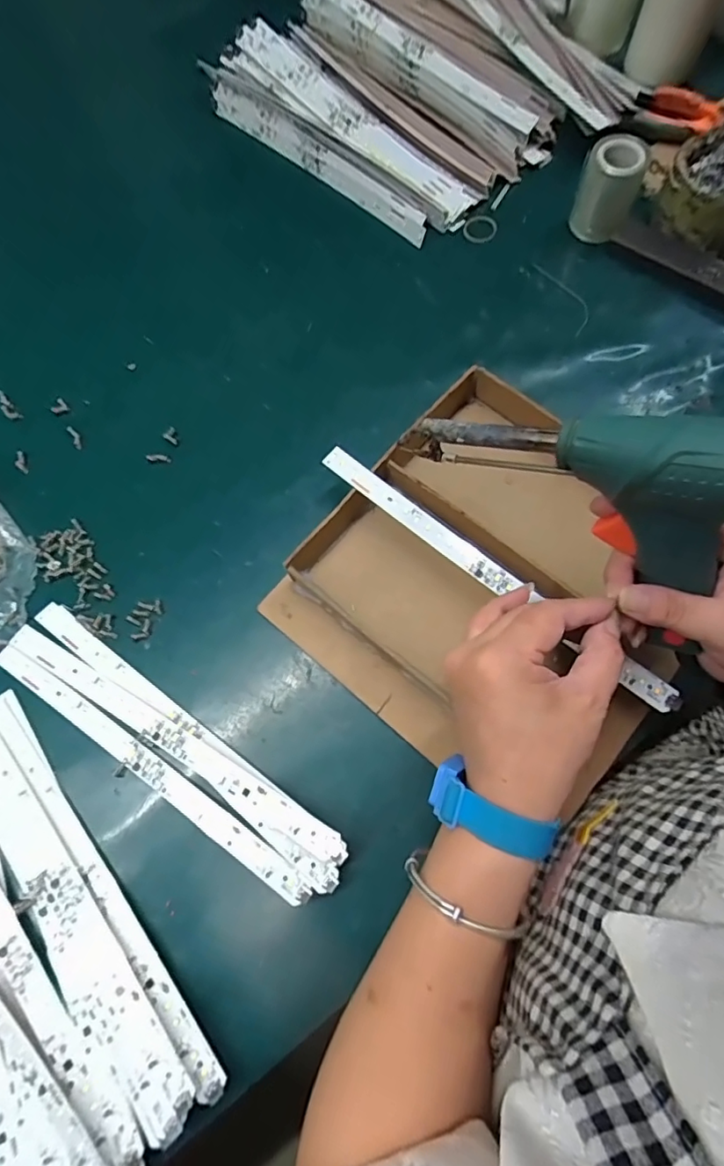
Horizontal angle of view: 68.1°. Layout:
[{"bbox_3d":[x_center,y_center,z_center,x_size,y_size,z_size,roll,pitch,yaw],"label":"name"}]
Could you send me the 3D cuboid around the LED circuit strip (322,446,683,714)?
[{"bbox_3d":[0.085,-0.010,0.369,0.284,0.010,0.017,38,76,15],"label":"LED circuit strip"}]

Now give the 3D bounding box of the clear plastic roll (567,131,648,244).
[{"bbox_3d":[0.213,-0.343,0.467,0.046,0.067,0.050,18,72,8],"label":"clear plastic roll"}]

